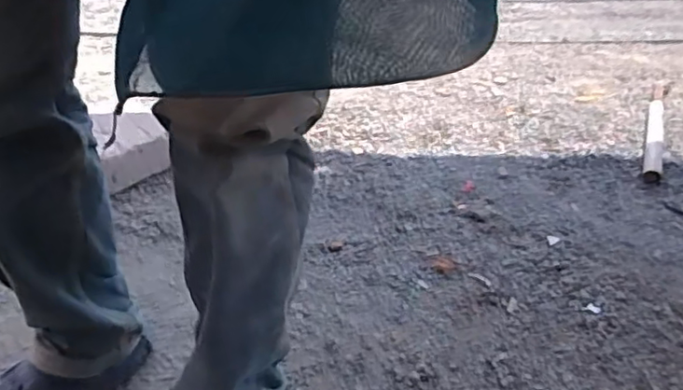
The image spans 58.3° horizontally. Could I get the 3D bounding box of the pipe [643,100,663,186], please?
[{"bbox_3d":[0.687,-0.123,1.344,0.037,0.025,0.399,17,38,19],"label":"pipe"}]

